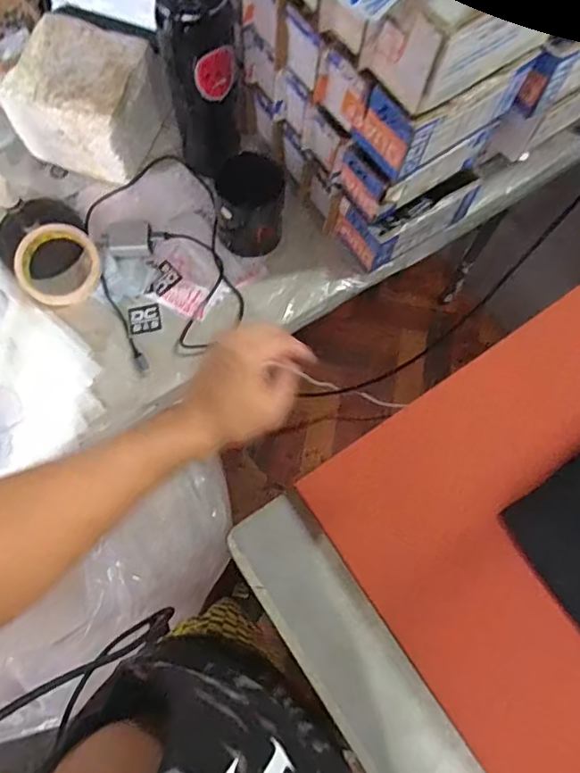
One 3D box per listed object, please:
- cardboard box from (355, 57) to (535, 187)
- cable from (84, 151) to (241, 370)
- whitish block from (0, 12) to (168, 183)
[{"bbox_3d":[0.145,-0.268,0.506,0.148,0.078,0.064,-31,77,-10],"label":"cardboard box"},{"bbox_3d":[-0.158,-0.167,0.675,0.165,0.022,0.284,-19,75,-7],"label":"cable"},{"bbox_3d":[-0.254,-0.354,0.678,0.144,0.111,0.129,18,73,4],"label":"whitish block"}]

